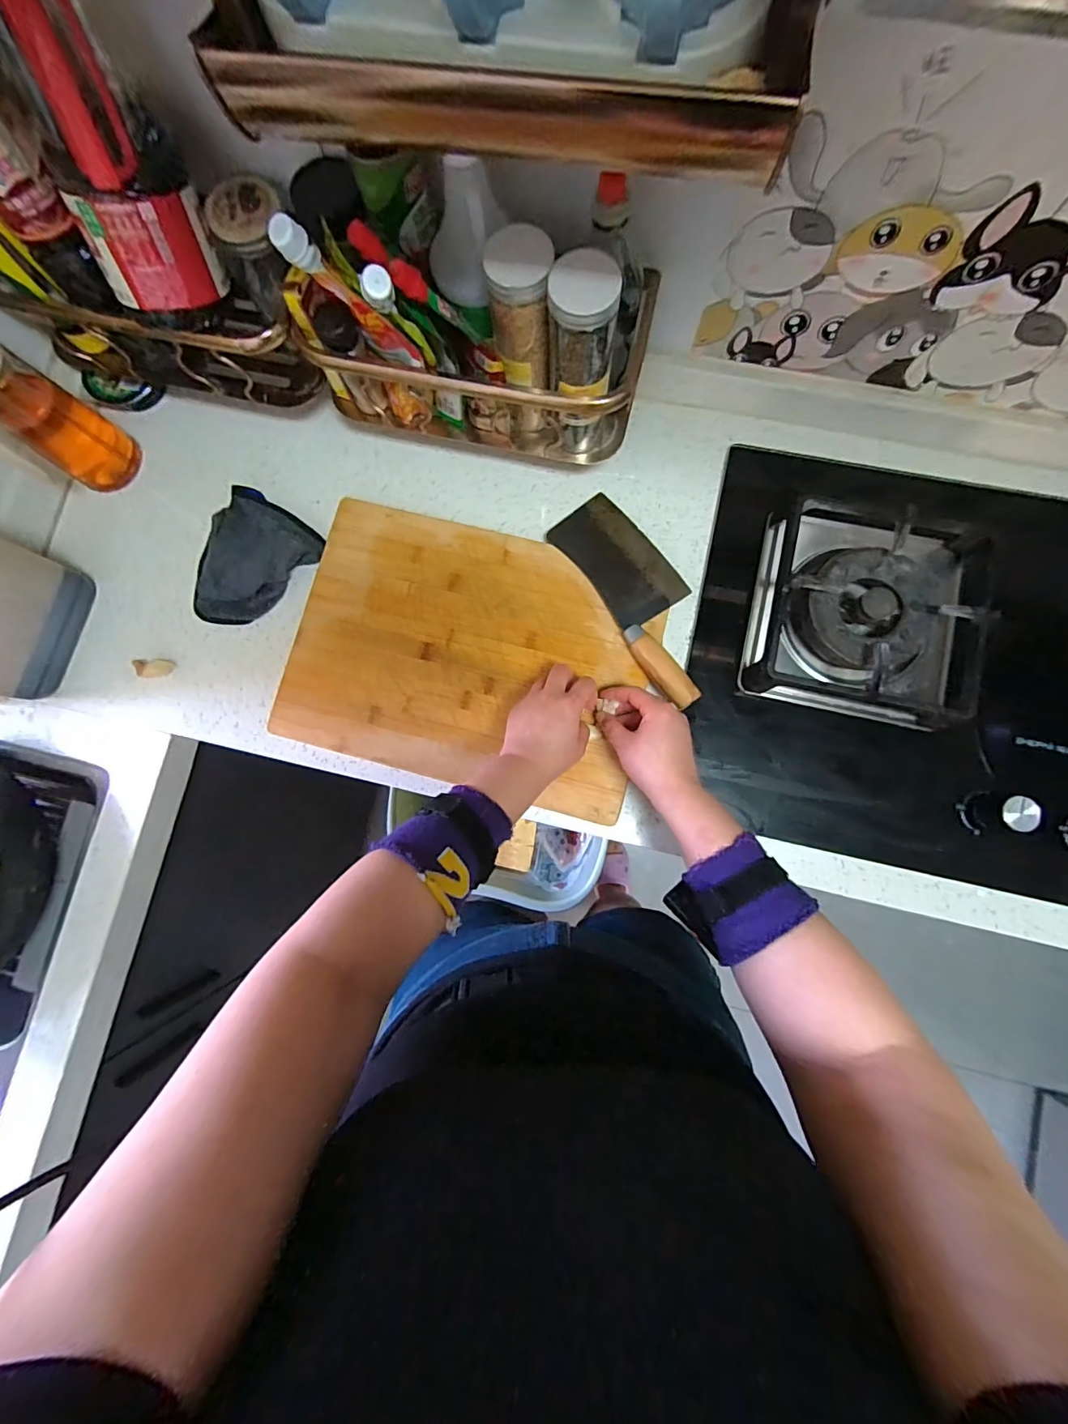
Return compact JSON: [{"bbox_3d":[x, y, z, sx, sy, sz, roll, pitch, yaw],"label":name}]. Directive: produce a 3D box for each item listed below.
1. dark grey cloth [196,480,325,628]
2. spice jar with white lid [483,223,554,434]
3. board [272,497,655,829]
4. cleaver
[{"bbox_3d":[-0.353,-0.186,0.583,0.140,0.031,0.165,41,88,7],"label":"dark grey cloth"},{"bbox_3d":[-0.010,-0.354,0.466,0.060,0.157,0.069,1,83,3],"label":"spice jar with white lid"},{"bbox_3d":[-0.075,-0.068,0.564,0.398,0.021,0.289,15,85,5],"label":"board"},{"bbox_3d":[0.122,-0.134,0.547,0.096,0.051,0.256,-33,83,0],"label":"cleaver"}]

